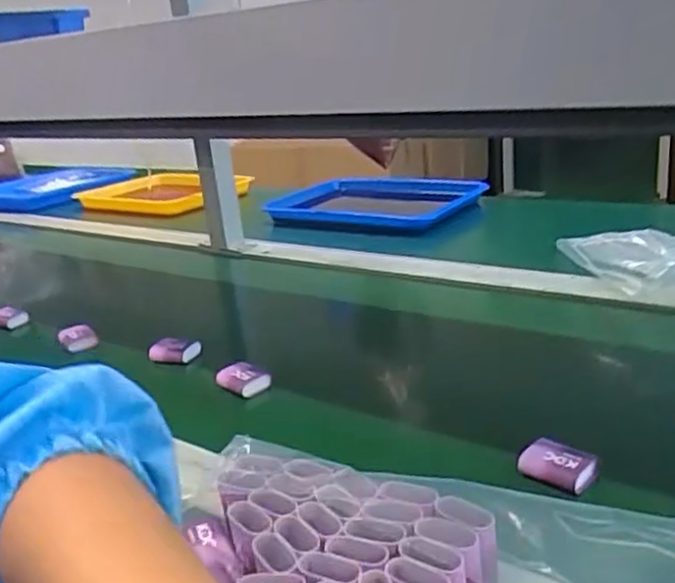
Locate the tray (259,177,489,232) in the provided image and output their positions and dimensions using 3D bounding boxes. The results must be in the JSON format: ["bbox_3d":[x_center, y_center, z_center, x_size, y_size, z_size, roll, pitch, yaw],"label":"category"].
[{"bbox_3d":[0.057,-0.154,1.210,0.349,0.041,0.225,6,23,30],"label":"tray"}]

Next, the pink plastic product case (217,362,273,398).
[{"bbox_3d":[-0.087,0.080,0.644,0.050,0.022,0.027,13,27,42],"label":"pink plastic product case"}]

